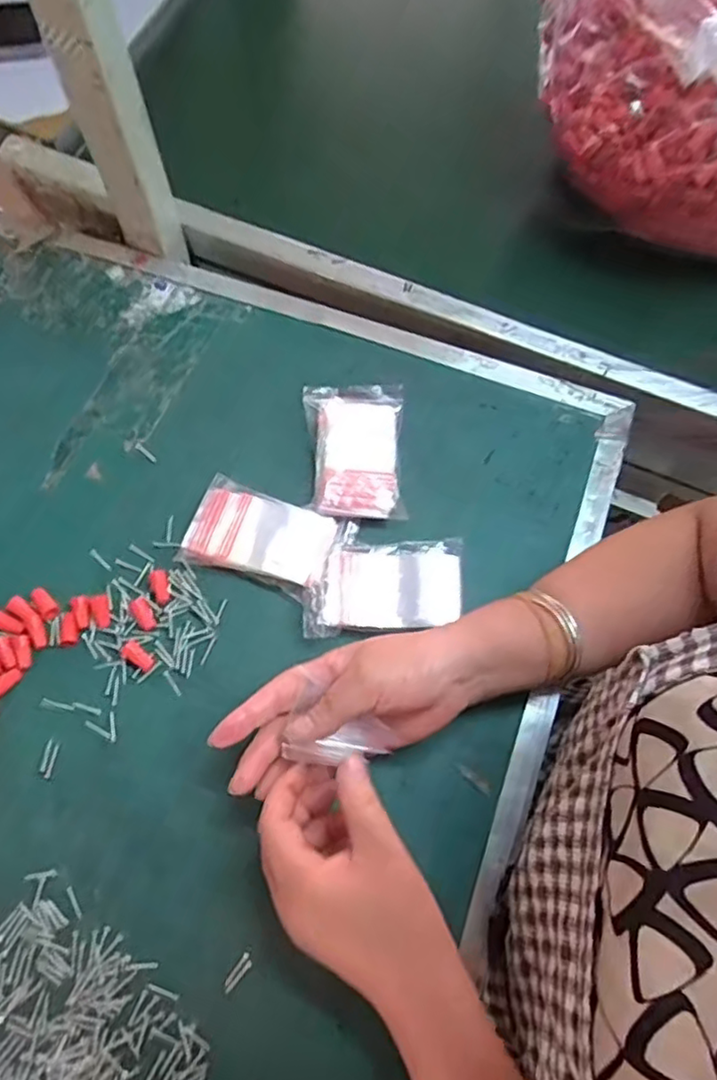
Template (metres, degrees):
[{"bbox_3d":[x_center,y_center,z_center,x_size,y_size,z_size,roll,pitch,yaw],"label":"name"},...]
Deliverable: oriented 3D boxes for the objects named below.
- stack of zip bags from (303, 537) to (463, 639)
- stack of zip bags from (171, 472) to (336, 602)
[{"bbox_3d":[0.018,0.031,0.442,0.109,0.018,0.065,-5,70,-3],"label":"stack of zip bags"},{"bbox_3d":[-0.072,-0.003,0.451,0.101,0.018,0.065,23,71,7],"label":"stack of zip bags"}]

